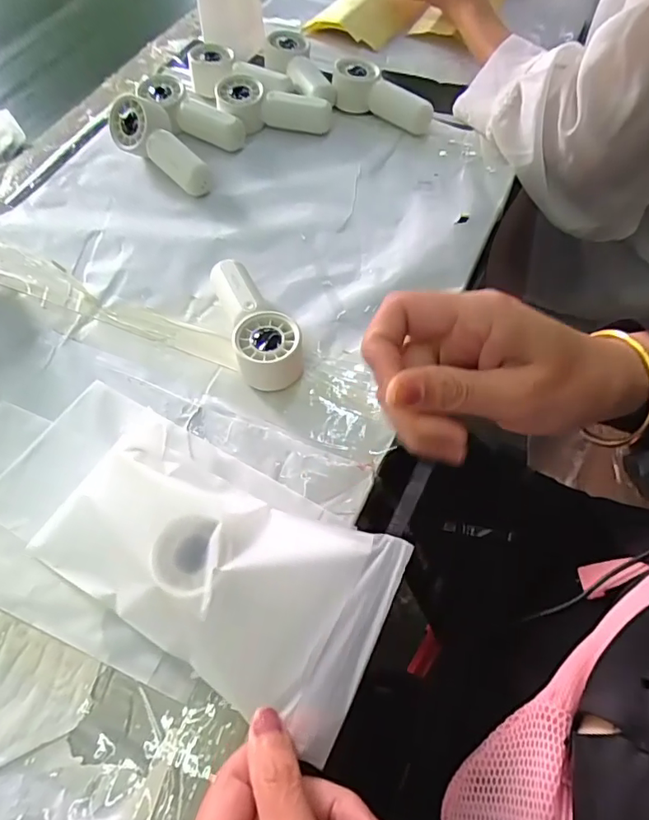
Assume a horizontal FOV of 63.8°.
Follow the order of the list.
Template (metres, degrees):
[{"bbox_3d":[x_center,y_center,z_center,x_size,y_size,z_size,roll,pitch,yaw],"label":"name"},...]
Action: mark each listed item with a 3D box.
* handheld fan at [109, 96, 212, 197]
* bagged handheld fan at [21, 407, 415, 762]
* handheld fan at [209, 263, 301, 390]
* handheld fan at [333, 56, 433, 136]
[{"bbox_3d":[-0.149,-0.236,0.468,0.048,0.048,0.109,-33,66,-17],"label":"handheld fan"},{"bbox_3d":[-0.062,0.080,0.288,0.194,0.031,0.101,23,63,20],"label":"bagged handheld fan"},{"bbox_3d":[-0.049,-0.067,0.384,0.046,0.032,0.106,-16,62,-9],"label":"handheld fan"},{"bbox_3d":[0.058,-0.314,0.523,0.109,0.032,0.047,30,65,16],"label":"handheld fan"}]

